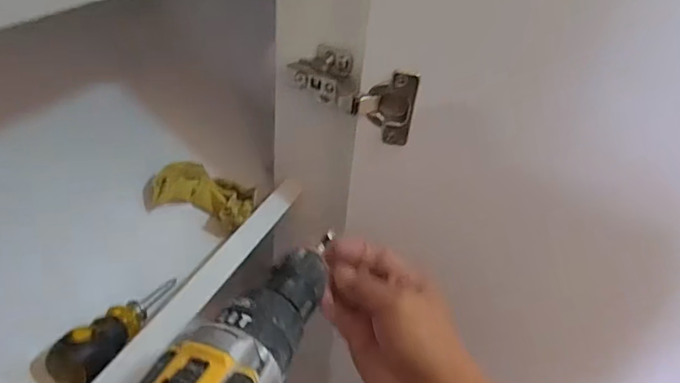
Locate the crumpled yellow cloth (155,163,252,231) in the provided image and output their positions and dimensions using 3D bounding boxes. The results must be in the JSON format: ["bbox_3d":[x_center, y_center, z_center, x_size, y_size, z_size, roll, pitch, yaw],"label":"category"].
[{"bbox_3d":[-0.116,0.002,0.457,0.079,0.046,0.055,7,38,4],"label":"crumpled yellow cloth"}]

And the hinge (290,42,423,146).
[{"bbox_3d":[0.008,-0.079,0.419,0.107,0.052,0.041,29,45,28],"label":"hinge"}]

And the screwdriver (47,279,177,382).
[{"bbox_3d":[-0.145,0.090,0.356,0.030,0.027,0.110,15,23,14],"label":"screwdriver"}]

